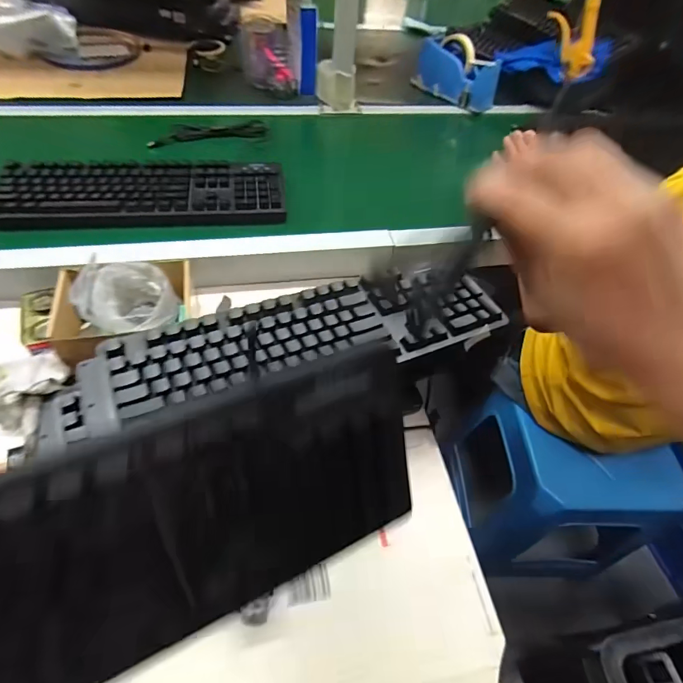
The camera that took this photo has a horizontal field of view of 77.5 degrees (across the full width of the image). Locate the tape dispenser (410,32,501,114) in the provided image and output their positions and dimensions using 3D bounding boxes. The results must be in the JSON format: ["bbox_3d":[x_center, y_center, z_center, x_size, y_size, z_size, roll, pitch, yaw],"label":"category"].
[{"bbox_3d":[0.264,-0.613,0.990,0.205,0.134,0.059,33,56,19],"label":"tape dispenser"}]

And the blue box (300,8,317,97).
[{"bbox_3d":[-0.070,-0.607,0.910,0.032,0.164,0.019,3,51,-3],"label":"blue box"}]

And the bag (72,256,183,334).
[{"bbox_3d":[-0.273,-0.056,0.554,0.115,0.074,0.087,4,51,-2],"label":"bag"}]

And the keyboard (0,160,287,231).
[{"bbox_3d":[-0.311,-0.241,0.683,0.425,0.033,0.135,-5,52,-10],"label":"keyboard"}]

